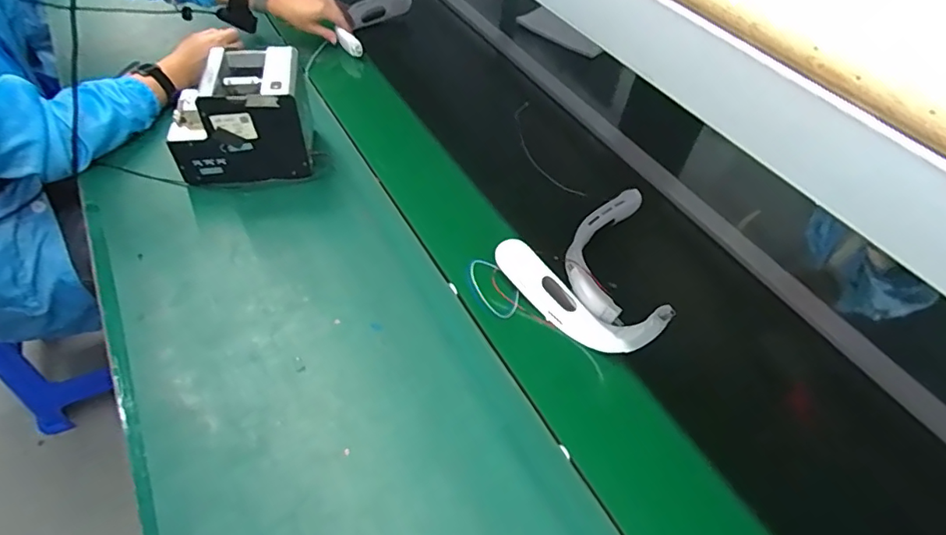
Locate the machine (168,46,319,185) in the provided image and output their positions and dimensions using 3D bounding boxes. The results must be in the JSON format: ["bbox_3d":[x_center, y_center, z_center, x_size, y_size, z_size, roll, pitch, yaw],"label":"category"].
[{"bbox_3d":[-0.333,-0.221,0.745,0.172,0.145,0.134,-4,51,-9],"label":"machine"}]

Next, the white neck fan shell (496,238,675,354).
[{"bbox_3d":[0.121,0.030,0.629,0.223,0.094,0.049,36,56,22],"label":"white neck fan shell"}]

